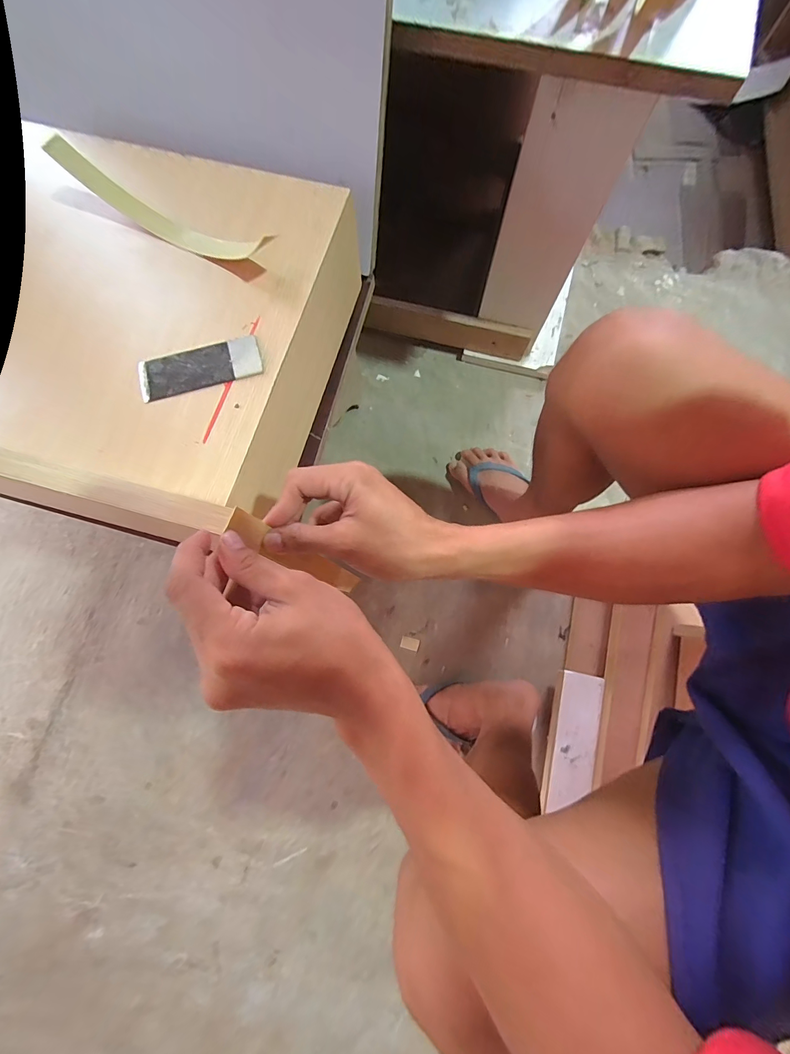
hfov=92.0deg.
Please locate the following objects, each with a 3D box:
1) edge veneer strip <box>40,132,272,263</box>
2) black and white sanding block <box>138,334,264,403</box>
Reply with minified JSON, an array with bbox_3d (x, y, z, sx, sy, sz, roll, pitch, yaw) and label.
[{"bbox_3d":[-0.208,-0.283,0.342,0.204,0.040,0.025,25,80,5],"label":"edge veneer strip"},{"bbox_3d":[-0.165,-0.136,0.325,0.101,0.005,0.042,-15,79,-3],"label":"black and white sanding block"}]

